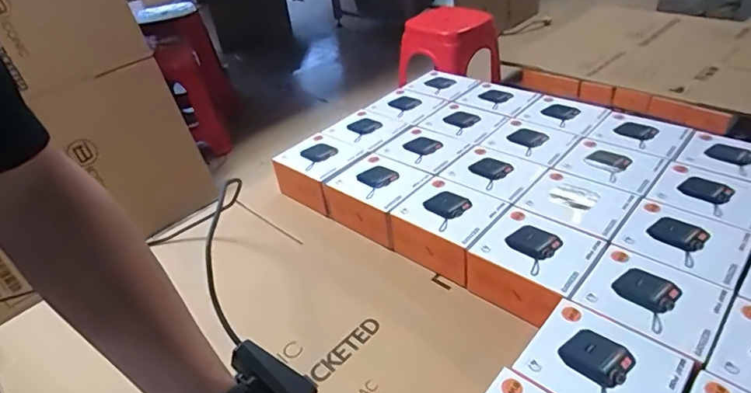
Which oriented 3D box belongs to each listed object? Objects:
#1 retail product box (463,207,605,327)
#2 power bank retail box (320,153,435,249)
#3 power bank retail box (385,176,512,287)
[{"bbox_3d":[0.177,0.078,0.532,0.111,0.060,0.100,26,48,36],"label":"retail product box"},{"bbox_3d":[0.004,0.001,0.658,0.114,0.062,0.098,25,47,35],"label":"power bank retail box"},{"bbox_3d":[0.091,0.039,0.597,0.110,0.063,0.097,24,47,35],"label":"power bank retail box"}]

